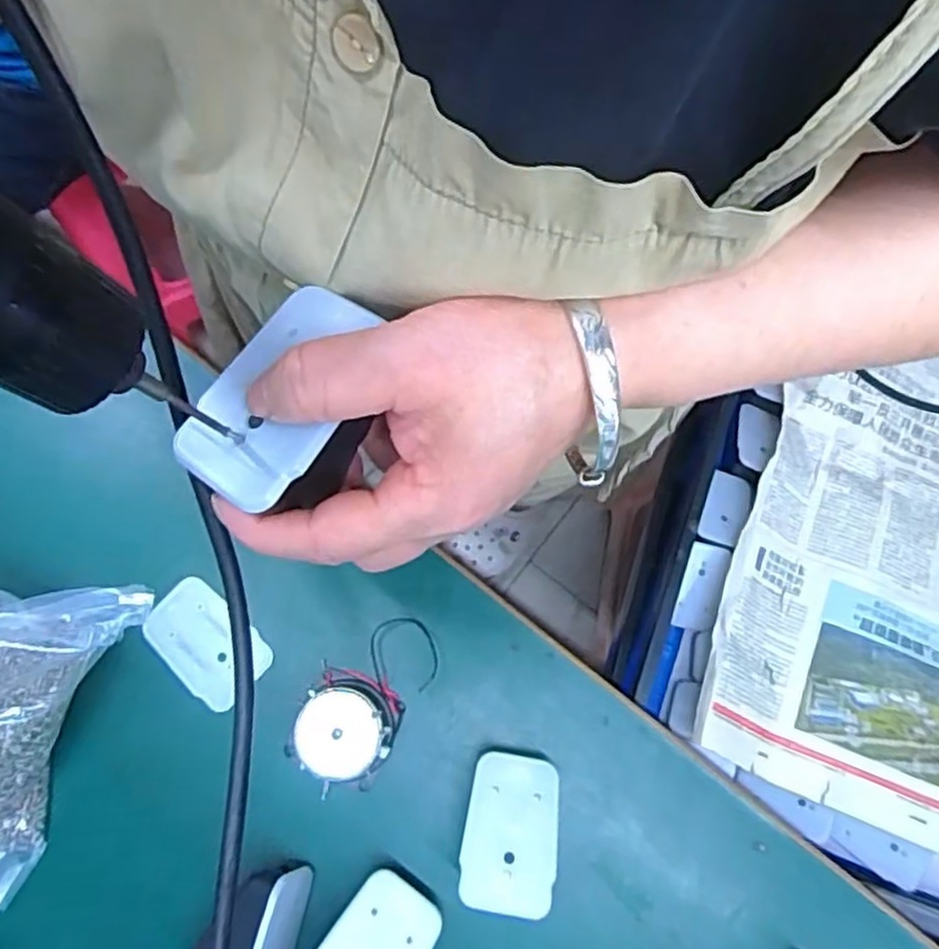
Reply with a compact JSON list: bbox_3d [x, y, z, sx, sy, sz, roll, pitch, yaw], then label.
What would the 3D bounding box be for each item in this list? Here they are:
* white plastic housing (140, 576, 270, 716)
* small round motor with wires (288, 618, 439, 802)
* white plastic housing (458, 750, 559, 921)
[{"bbox_3d":[-0.147,0.094,0.409,0.069,0.008,0.046,41,78,8],"label":"white plastic housing"},{"bbox_3d":[-0.057,0.120,0.389,0.051,0.036,0.095,29,77,5],"label":"small round motor with wires"},{"bbox_3d":[0.021,0.177,0.371,0.045,0.044,0.066,12,76,1],"label":"white plastic housing"}]

